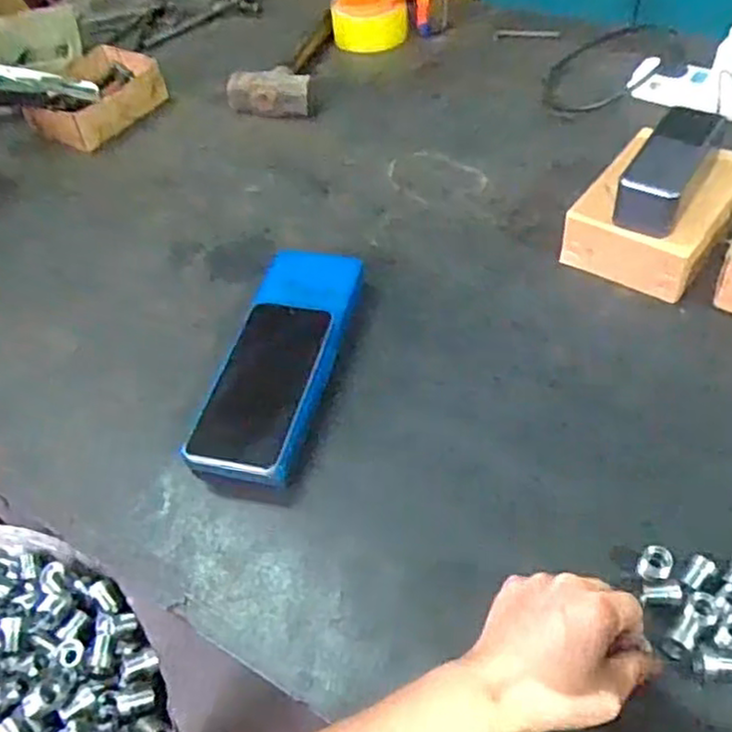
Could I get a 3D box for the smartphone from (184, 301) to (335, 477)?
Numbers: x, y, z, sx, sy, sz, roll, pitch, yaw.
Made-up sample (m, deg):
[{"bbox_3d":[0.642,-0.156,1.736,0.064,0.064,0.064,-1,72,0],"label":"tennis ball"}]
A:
[{"bbox_3d":[-0.081,0.013,0.568,0.071,0.014,0.159,17,59,3],"label":"smartphone"}]

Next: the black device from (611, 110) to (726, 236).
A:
[{"bbox_3d":[0.272,-0.178,0.637,0.057,0.051,0.129,23,55,24],"label":"black device"}]

